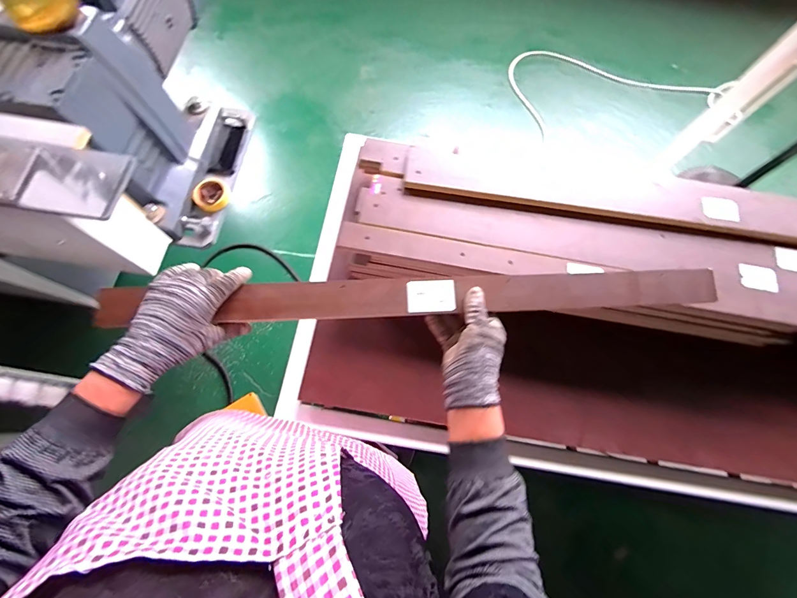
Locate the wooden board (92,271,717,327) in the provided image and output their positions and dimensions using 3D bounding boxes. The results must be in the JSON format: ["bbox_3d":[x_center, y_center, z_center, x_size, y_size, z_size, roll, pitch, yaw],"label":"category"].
[{"bbox_3d":[0.037,-0.001,0.474,0.801,0.016,0.053,-2,72,-5],"label":"wooden board"}]

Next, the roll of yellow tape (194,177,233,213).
[{"bbox_3d":[-0.526,-0.294,1.013,0.099,0.036,0.095,1,72,-2],"label":"roll of yellow tape"}]

